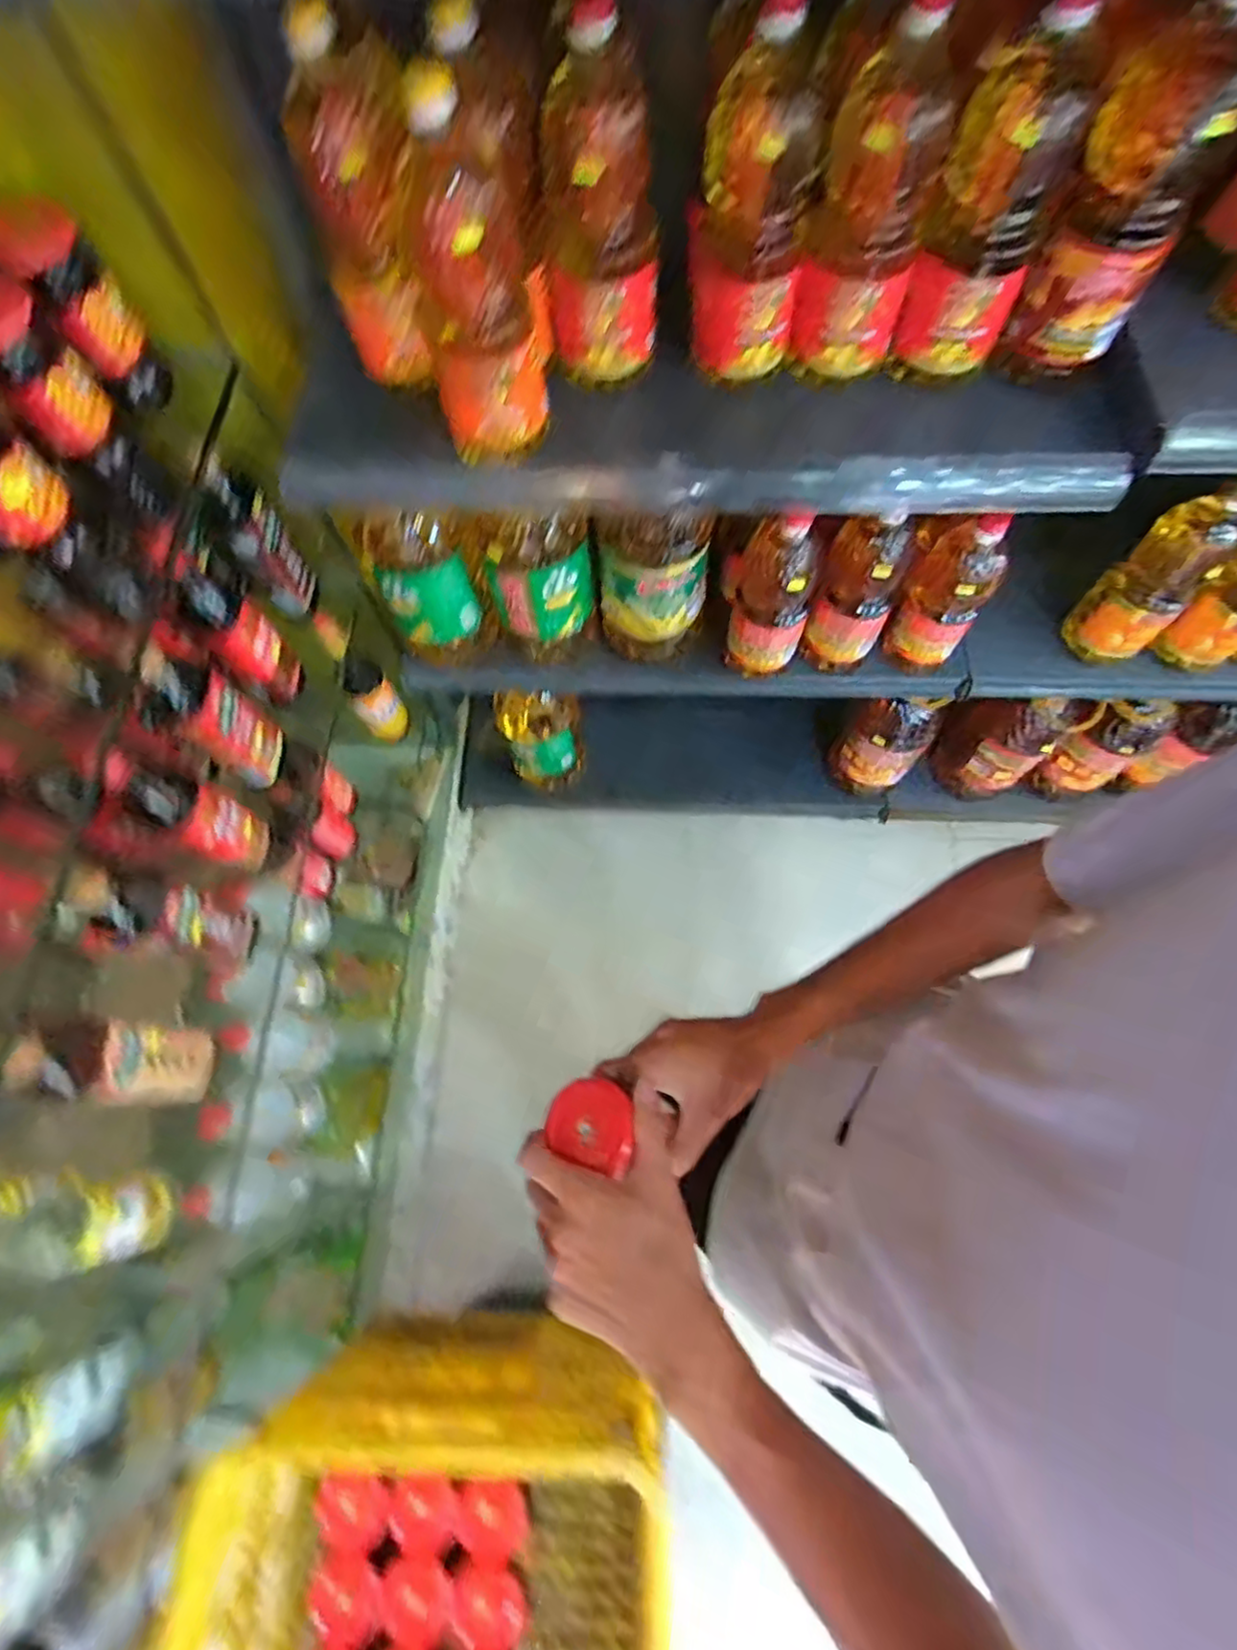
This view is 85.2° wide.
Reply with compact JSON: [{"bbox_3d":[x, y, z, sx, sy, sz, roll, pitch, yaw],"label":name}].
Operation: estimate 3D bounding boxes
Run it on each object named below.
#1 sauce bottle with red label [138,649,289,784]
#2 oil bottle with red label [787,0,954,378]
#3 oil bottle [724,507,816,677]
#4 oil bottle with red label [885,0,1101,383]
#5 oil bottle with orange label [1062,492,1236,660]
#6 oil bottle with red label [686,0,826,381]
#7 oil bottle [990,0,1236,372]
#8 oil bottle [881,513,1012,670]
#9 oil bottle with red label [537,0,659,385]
[{"bbox_3d":[-0.449,-0.123,0.740,0.072,0.202,0.071,35,75,14],"label":"sauce bottle with red label"},{"bbox_3d":[0.228,-0.556,0.615,0.106,0.241,0.079,13,71,7],"label":"oil bottle with red label"},{"bbox_3d":[0.217,-0.342,0.932,0.112,0.316,0.122,10,71,6],"label":"oil bottle"},{"bbox_3d":[0.334,-0.550,0.611,0.105,0.244,0.089,18,72,9],"label":"oil bottle with red label"},{"bbox_3d":[0.710,-0.316,0.905,0.095,0.259,0.084,13,71,7],"label":"oil bottle with orange label"},{"bbox_3d":[0.124,-0.574,0.634,0.109,0.241,0.097,6,70,5],"label":"oil bottle with red label"},{"bbox_3d":[0.438,-0.538,0.579,0.106,0.245,0.083,30,74,13],"label":"oil bottle"},{"bbox_3d":[0.438,-0.308,0.900,0.103,0.274,0.074,35,75,14],"label":"oil bottle"},{"bbox_3d":[-0.015,-0.560,0.638,0.108,0.247,0.083,-9,70,0],"label":"oil bottle with red label"}]

